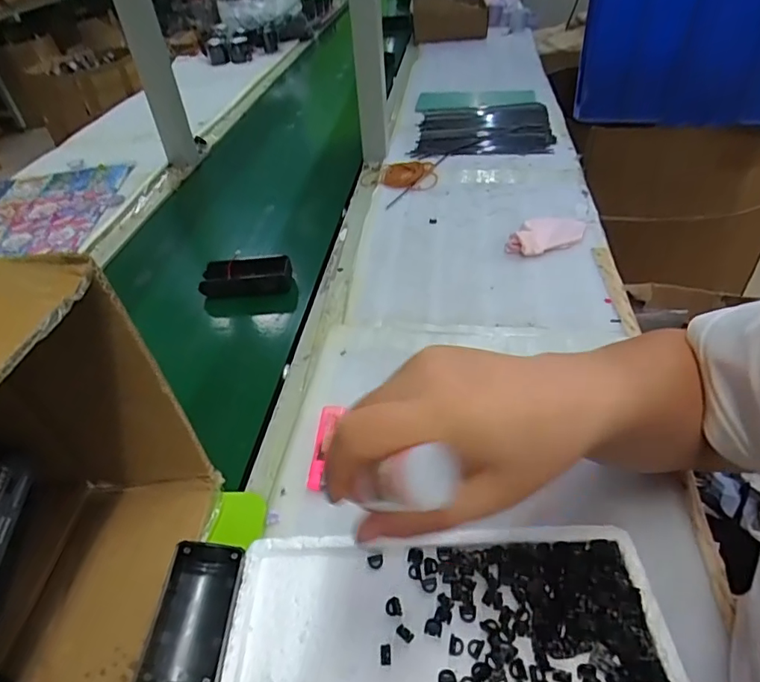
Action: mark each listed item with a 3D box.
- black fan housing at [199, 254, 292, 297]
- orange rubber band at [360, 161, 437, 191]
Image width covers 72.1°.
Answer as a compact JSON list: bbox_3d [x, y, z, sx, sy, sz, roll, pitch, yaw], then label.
[{"bbox_3d":[-0.160,-0.080,0.635,0.107,0.027,0.055,-3,41,3],"label":"black fan housing"},{"bbox_3d":[0.028,-0.257,0.808,0.115,0.015,0.097,-2,41,4],"label":"orange rubber band"}]

